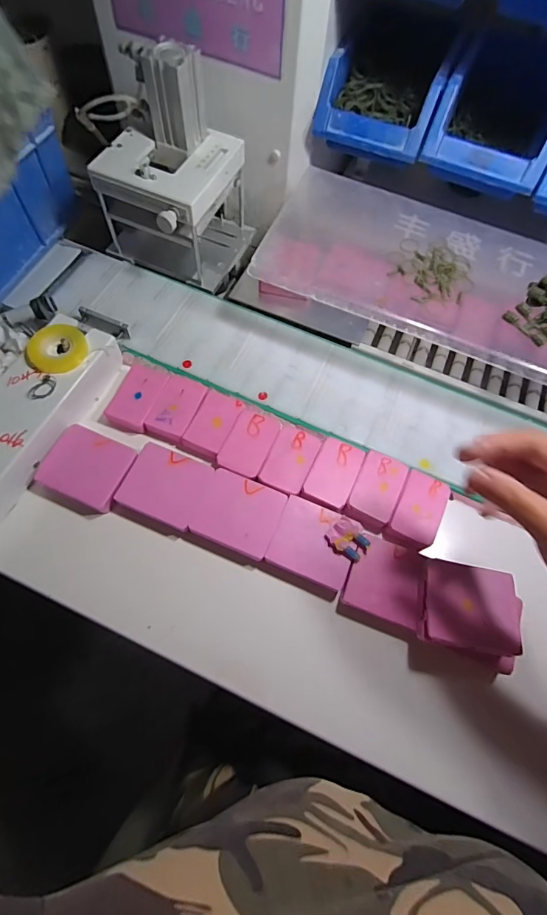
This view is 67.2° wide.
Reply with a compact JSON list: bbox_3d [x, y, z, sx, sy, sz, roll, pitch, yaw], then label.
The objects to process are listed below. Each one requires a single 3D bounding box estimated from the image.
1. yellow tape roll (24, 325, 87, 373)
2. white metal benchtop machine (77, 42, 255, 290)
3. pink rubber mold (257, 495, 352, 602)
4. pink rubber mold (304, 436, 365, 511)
[{"bbox_3d":[-0.224,-0.113,0.426,0.057,0.008,0.056,1,66,-3],"label":"yellow tape roll"},{"bbox_3d":[-0.119,-0.327,0.473,0.158,0.186,0.172,23,67,6],"label":"white metal benchtop machine"},{"bbox_3d":[0.037,0.086,0.393,0.076,0.022,0.075,23,67,6],"label":"pink rubber mold"},{"bbox_3d":[0.063,0.016,0.424,0.044,0.016,0.072,25,67,7],"label":"pink rubber mold"}]

